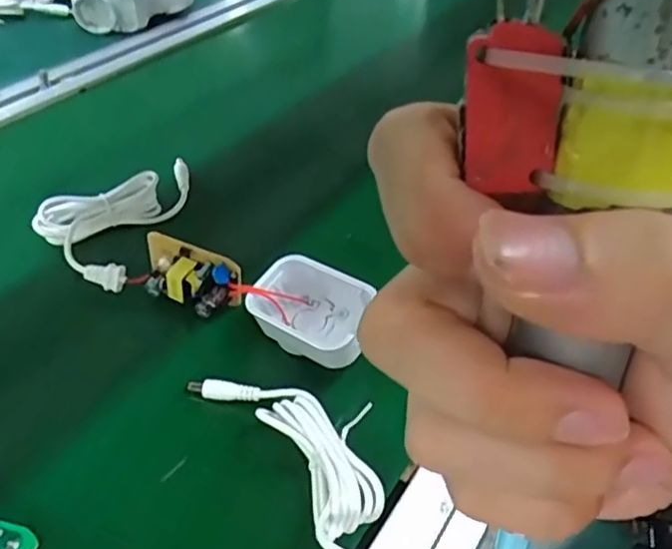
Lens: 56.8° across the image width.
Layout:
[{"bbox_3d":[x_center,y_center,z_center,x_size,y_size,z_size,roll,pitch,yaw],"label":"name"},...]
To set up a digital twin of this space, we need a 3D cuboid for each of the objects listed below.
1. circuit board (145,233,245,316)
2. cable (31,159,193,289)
[{"bbox_3d":[-0.084,0.002,0.362,0.064,0.032,0.021,18,46,13],"label":"circuit board"},{"bbox_3d":[-0.147,-0.042,0.411,0.072,0.020,0.129,12,45,6],"label":"cable"}]

